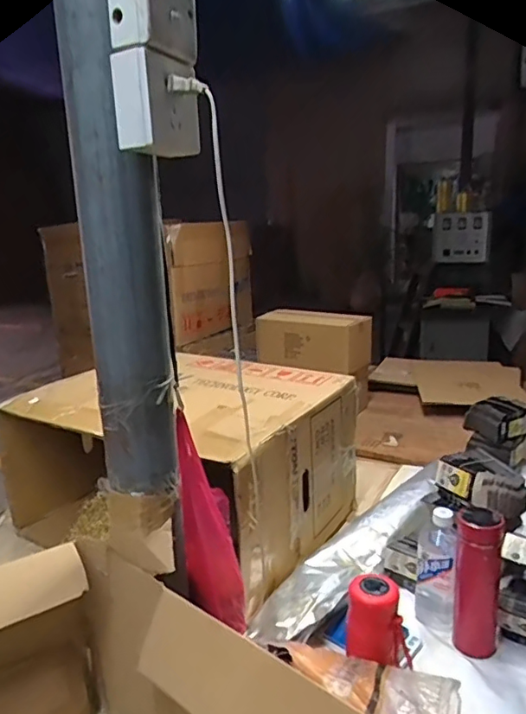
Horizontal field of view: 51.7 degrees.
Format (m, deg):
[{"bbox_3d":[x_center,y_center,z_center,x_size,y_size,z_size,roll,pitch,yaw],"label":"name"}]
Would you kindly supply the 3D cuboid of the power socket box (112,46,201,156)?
[{"bbox_3d":[-0.101,-0.251,0.546,0.045,0.084,0.084,7,16,32],"label":"power socket box"}]

